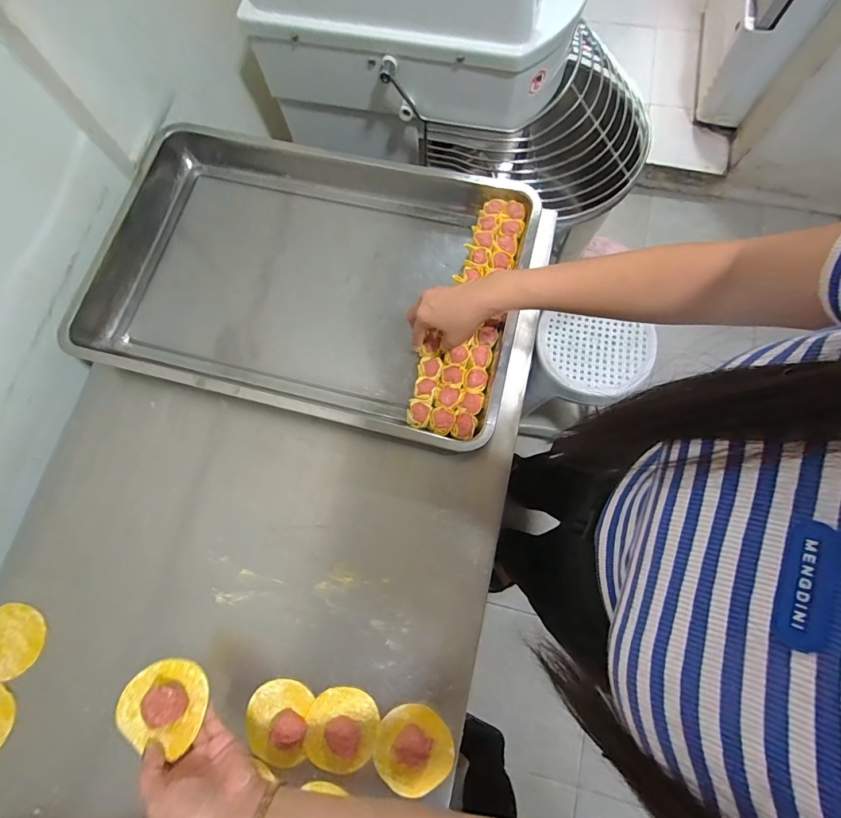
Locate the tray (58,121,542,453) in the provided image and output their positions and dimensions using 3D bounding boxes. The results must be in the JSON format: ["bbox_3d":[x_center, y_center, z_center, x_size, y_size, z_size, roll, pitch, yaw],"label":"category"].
[{"bbox_3d":[-0.166,-0.184,0.566,0.631,0.061,0.387,14,75,5],"label":"tray"}]

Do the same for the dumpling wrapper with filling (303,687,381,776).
[{"bbox_3d":[-0.089,0.358,0.442,0.077,0.018,0.077,0,74,1],"label":"dumpling wrapper with filling"}]

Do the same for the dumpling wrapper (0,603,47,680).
[{"bbox_3d":[-0.499,0.282,0.483,0.075,0.006,0.079,2,70,-6],"label":"dumpling wrapper"}]

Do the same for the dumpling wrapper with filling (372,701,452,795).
[{"bbox_3d":[-0.009,0.375,0.436,0.081,0.017,0.083,0,74,1],"label":"dumpling wrapper with filling"}]

